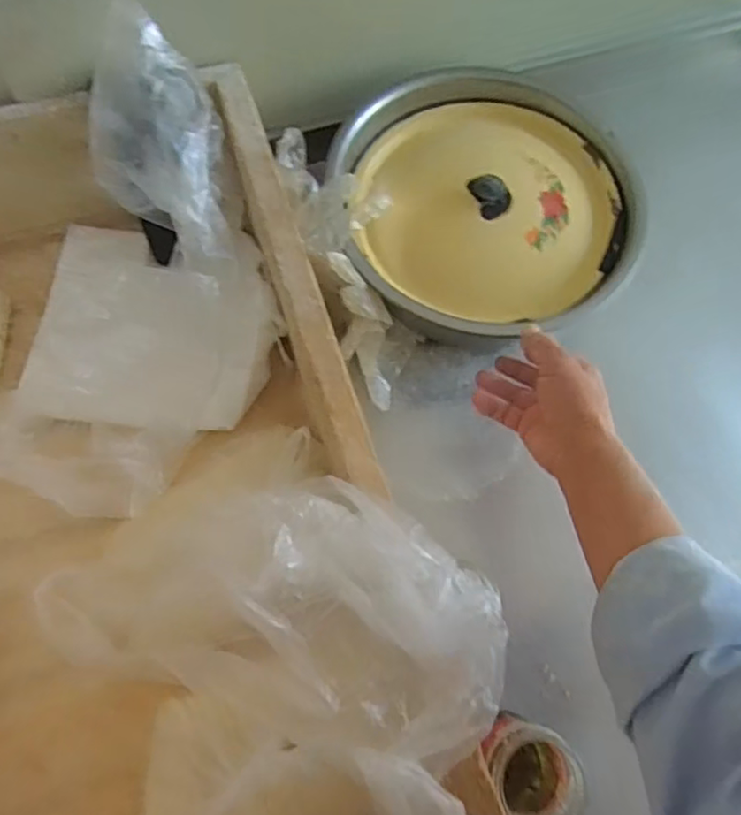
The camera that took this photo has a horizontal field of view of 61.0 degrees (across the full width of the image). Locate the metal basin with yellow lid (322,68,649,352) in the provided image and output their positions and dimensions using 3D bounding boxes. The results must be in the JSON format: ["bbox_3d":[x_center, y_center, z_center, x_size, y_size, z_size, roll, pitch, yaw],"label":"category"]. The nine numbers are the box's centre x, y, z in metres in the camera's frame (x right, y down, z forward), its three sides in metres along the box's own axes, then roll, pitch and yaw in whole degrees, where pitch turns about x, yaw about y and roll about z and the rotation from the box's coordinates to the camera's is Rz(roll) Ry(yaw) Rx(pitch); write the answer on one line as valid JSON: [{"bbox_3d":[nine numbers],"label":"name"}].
[{"bbox_3d":[0.105,-0.191,0.624,0.261,0.116,0.265,1,71,-2],"label":"metal basin with yellow lid"}]

